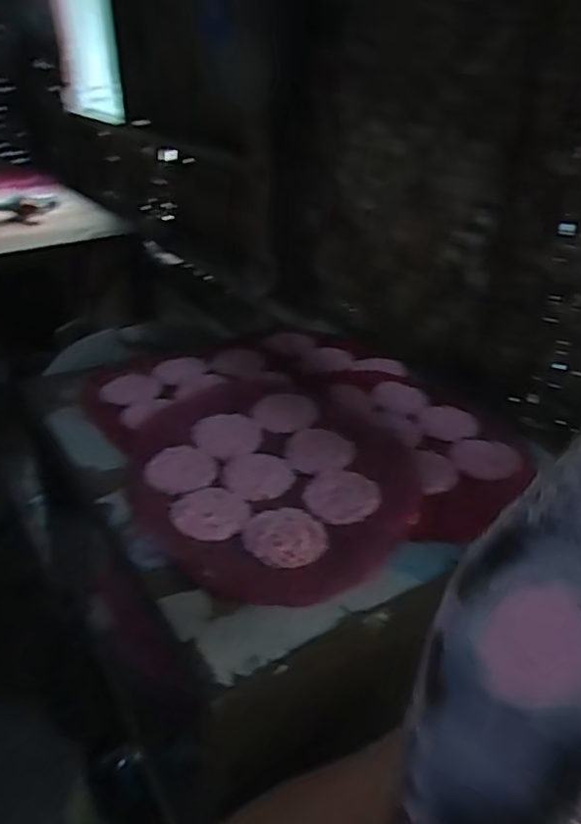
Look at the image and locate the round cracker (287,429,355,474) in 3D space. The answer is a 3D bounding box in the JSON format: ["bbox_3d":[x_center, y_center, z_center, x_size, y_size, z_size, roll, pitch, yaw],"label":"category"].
[{"bbox_3d":[0.037,0.046,0.760,0.081,0.014,0.079,4,32,4],"label":"round cracker"}]

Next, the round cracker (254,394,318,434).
[{"bbox_3d":[-0.004,-0.001,0.812,0.084,0.012,0.076,-13,34,-21],"label":"round cracker"}]

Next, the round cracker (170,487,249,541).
[{"bbox_3d":[-0.085,0.107,0.657,0.075,0.004,0.087,29,32,28],"label":"round cracker"}]

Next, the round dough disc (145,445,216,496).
[{"bbox_3d":[-0.125,0.065,0.716,0.078,0.007,0.076,-7,32,-13],"label":"round dough disc"}]

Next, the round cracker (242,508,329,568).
[{"bbox_3d":[-0.008,0.124,0.633,0.074,0.007,0.084,-25,40,-36],"label":"round cracker"}]

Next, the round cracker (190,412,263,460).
[{"bbox_3d":[-0.078,0.028,0.776,0.081,0.010,0.078,-7,32,-13],"label":"round cracker"}]

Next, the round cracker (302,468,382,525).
[{"bbox_3d":[0.055,0.091,0.676,0.080,0.005,0.081,12,33,17],"label":"round cracker"}]

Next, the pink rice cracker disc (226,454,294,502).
[{"bbox_3d":[-0.038,0.075,0.726,0.080,0.007,0.077,1,32,-1],"label":"pink rice cracker disc"}]

